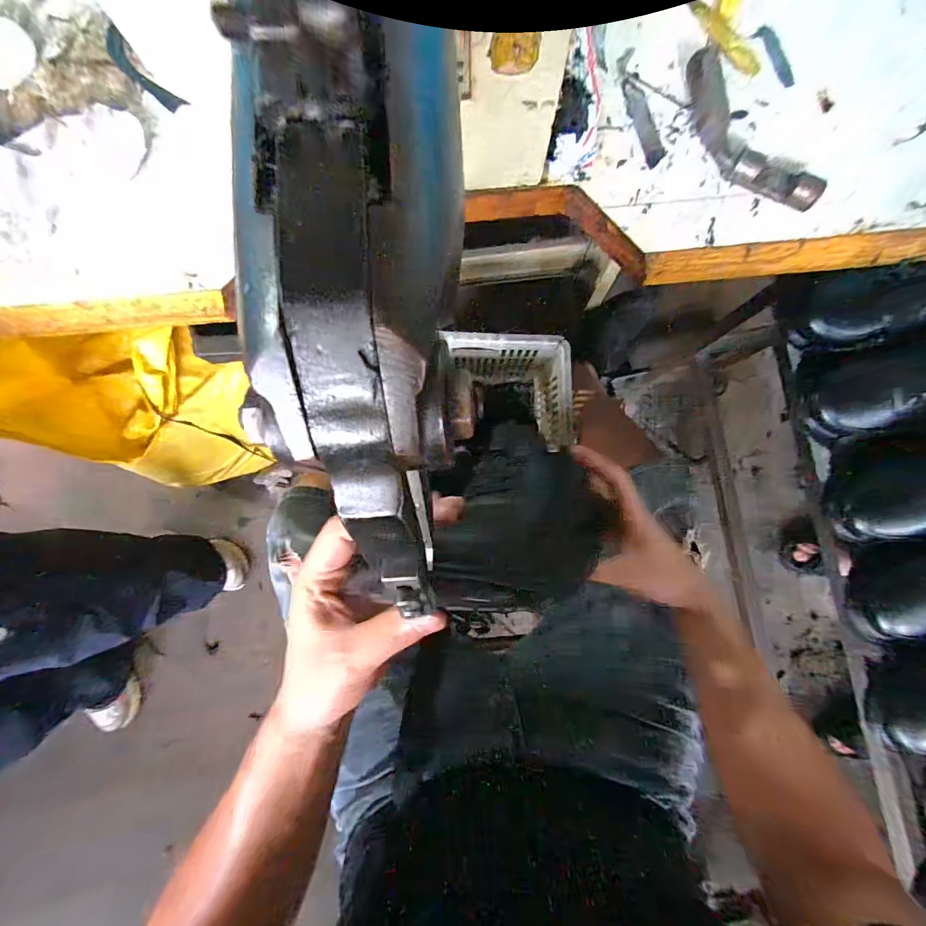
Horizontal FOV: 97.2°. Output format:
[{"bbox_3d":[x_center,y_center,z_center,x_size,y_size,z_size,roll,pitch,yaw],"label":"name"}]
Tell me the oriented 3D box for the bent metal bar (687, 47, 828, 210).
[{"bbox_3d":[0.236,-0.275,0.351,0.046,0.027,0.160,-36,83,-3],"label":"bent metal bar"}]

